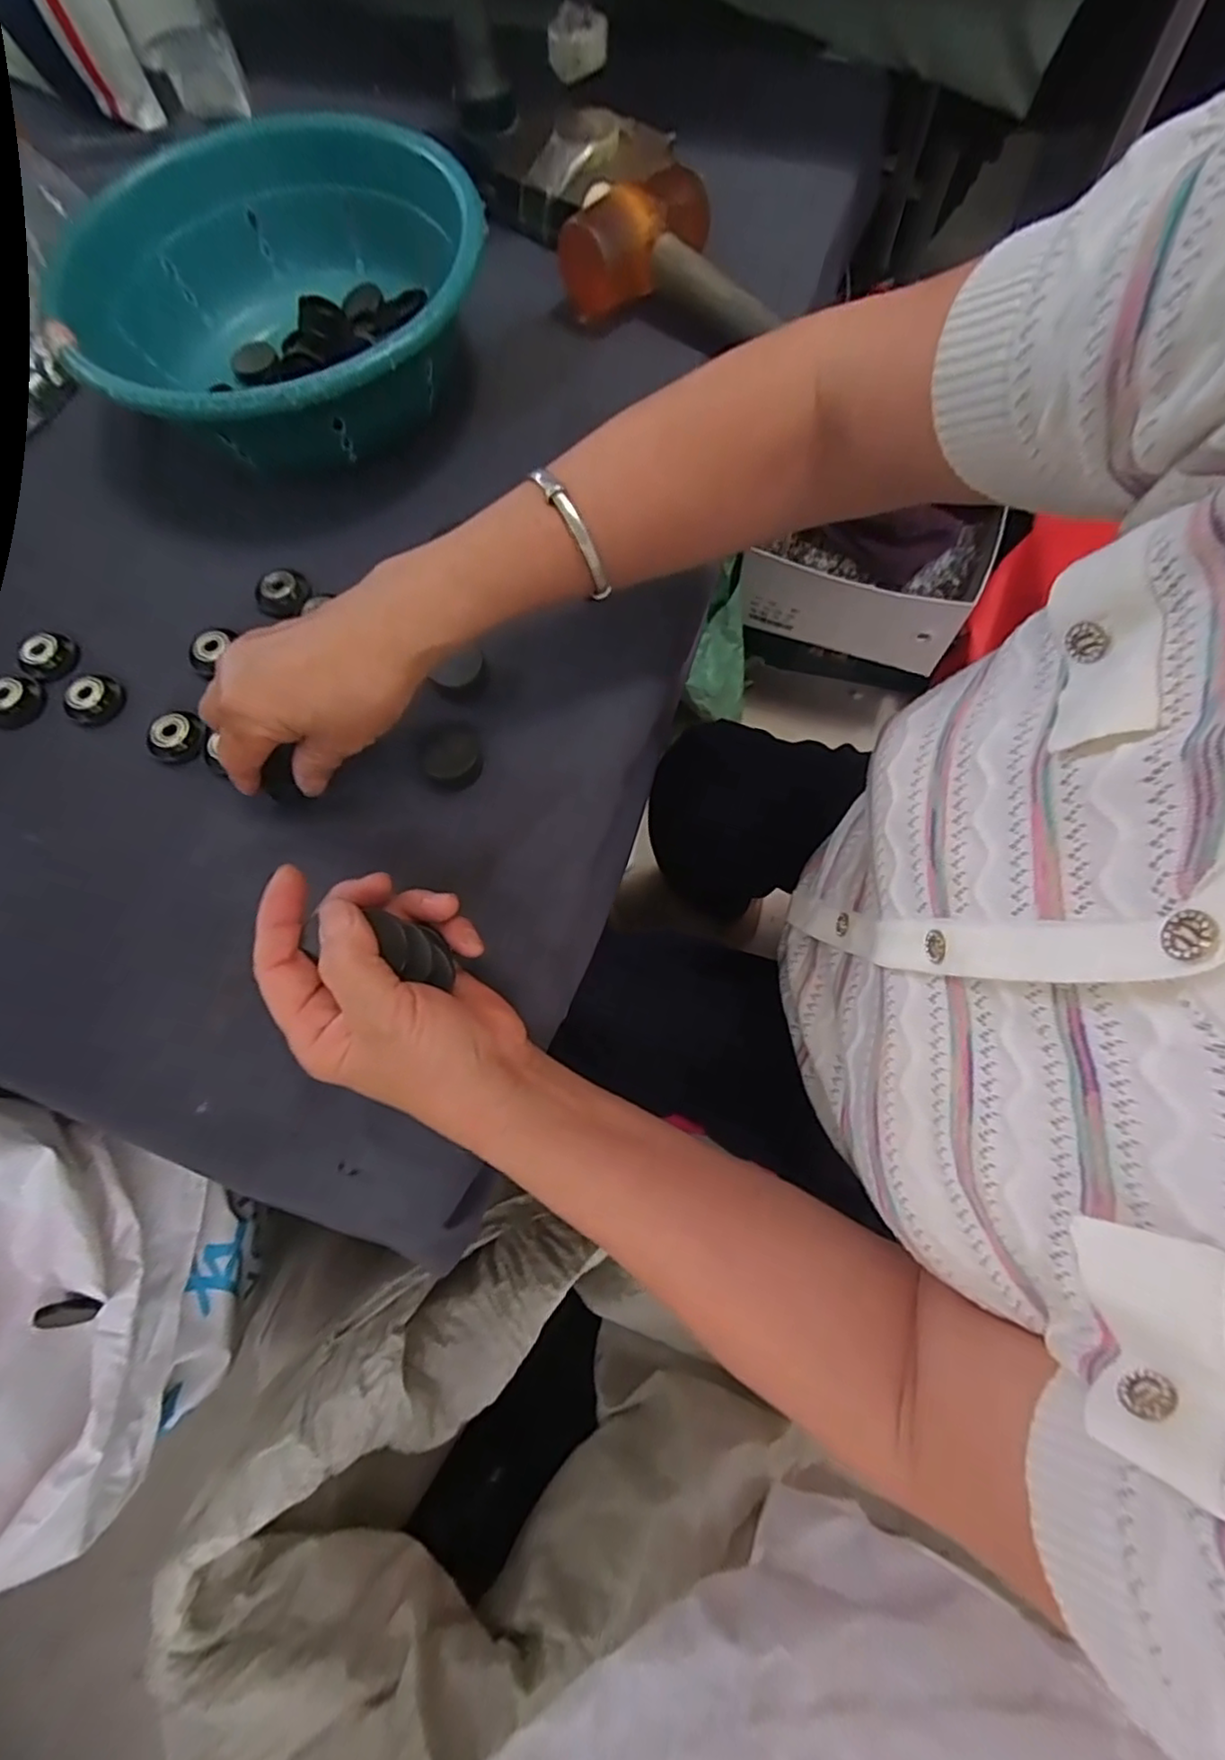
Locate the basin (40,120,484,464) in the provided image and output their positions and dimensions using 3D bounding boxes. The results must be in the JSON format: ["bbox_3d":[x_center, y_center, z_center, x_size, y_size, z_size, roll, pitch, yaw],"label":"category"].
[{"bbox_3d":[-0.212,-0.374,0.430,0.255,0.078,0.268,-1,70,2],"label":"basin"}]

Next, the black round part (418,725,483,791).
[{"bbox_3d":[-0.089,-0.070,0.357,0.030,0.016,0.035,-12,70,-3],"label":"black round part"}]

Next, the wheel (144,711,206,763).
[{"bbox_3d":[-0.248,-0.082,0.370,0.026,0.011,0.030,32,74,13],"label":"wheel"}]

